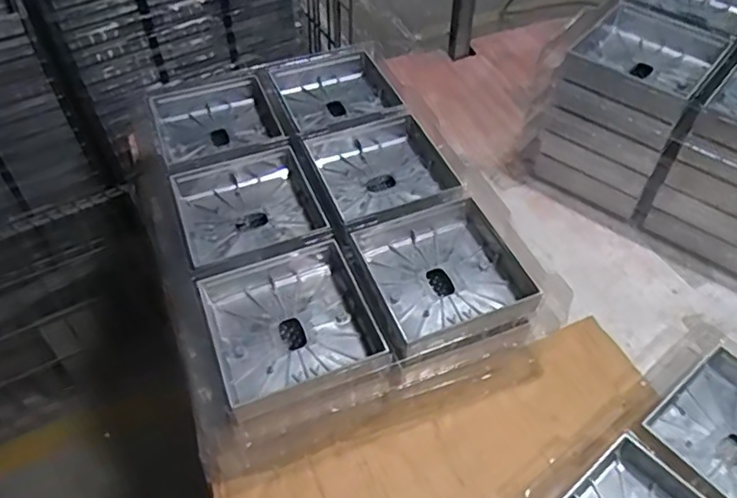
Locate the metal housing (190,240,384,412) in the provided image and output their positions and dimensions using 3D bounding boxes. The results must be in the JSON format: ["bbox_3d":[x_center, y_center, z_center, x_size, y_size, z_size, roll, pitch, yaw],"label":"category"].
[{"bbox_3d":[-0.068,0.064,0.523,0.141,0.047,0.134,-18,52,-15],"label":"metal housing"}]

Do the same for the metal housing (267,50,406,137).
[{"bbox_3d":[-0.038,-0.188,0.740,0.139,0.050,0.156,-17,52,-14],"label":"metal housing"}]

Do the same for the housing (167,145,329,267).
[{"bbox_3d":[-0.121,-0.040,0.610,0.139,0.046,0.144,-17,52,-14],"label":"housing"}]

